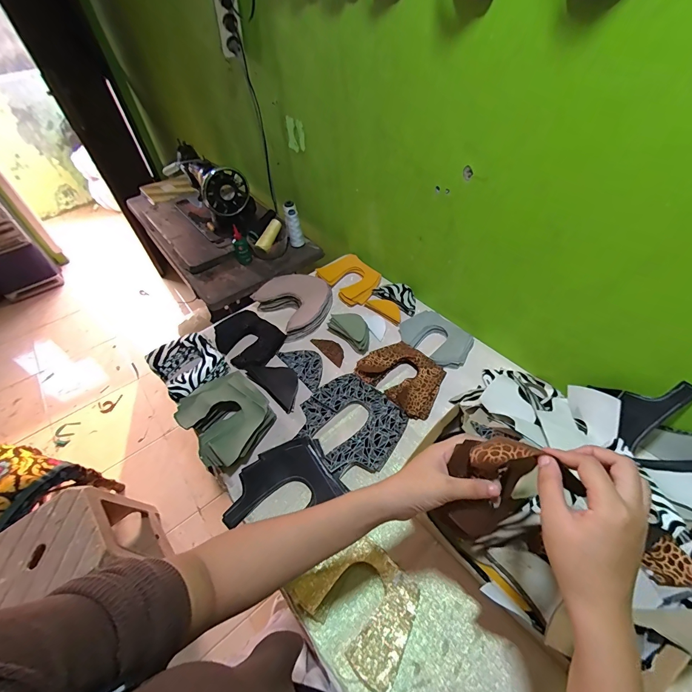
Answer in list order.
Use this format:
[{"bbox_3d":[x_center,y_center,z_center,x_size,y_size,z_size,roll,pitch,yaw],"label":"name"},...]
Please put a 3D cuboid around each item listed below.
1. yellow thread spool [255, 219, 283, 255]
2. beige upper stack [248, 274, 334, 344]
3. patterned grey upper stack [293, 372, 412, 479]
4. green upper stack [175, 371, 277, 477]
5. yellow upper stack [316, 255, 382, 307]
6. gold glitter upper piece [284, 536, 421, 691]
[{"bbox_3d":[-0.234,-0.340,1.046,0.036,0.035,0.118,20,73,20],"label":"yellow thread spool"},{"bbox_3d":[-0.123,-0.117,0.868,0.173,0.043,0.174,-33,55,-23],"label":"beige upper stack"},{"bbox_3d":[0.006,0.143,0.649,0.172,0.013,0.198,-36,56,-25],"label":"patterned grey upper stack"},{"bbox_3d":[-0.236,0.133,0.659,0.184,0.043,0.151,30,57,27],"label":"green upper stack"},{"bbox_3d":[0.014,-0.186,0.935,0.134,0.029,0.164,-34,55,-23],"label":"yellow upper stack"},{"bbox_3d":[0.022,0.356,0.482,0.165,0.014,0.127,34,63,25],"label":"gold glitter upper piece"}]

